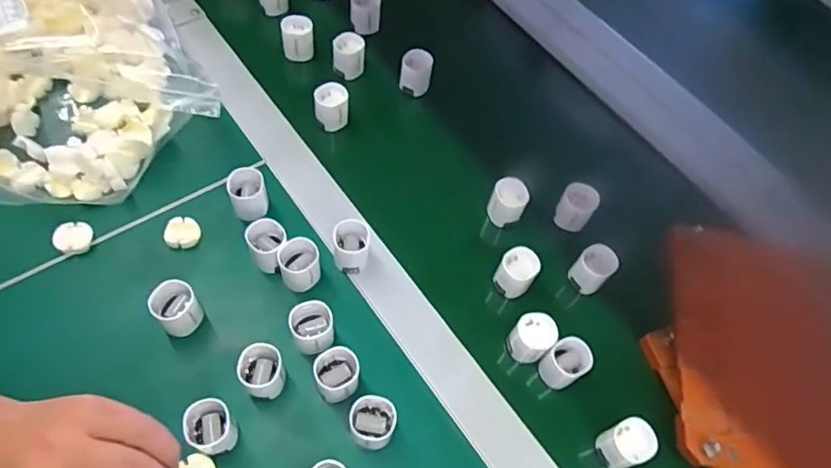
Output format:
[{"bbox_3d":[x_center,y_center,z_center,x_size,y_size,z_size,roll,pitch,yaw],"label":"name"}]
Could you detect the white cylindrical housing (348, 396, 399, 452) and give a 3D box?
[{"bbox_3d":[-0.029,0.130,0.394,0.030,0.029,0.029,1,60,-1],"label":"white cylindrical housing"}]

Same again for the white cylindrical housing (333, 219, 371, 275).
[{"bbox_3d":[-0.051,0.011,0.461,0.028,0.031,0.035,-2,60,-3],"label":"white cylindrical housing"}]

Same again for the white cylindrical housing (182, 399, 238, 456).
[{"bbox_3d":[-0.136,0.131,0.386,0.029,0.035,0.029,1,60,-1],"label":"white cylindrical housing"}]

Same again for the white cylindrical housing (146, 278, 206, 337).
[{"bbox_3d":[-0.174,0.056,0.423,0.031,0.044,0.029,1,60,-1],"label":"white cylindrical housing"}]

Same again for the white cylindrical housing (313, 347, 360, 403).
[{"bbox_3d":[-0.055,0.100,0.409,0.031,0.031,0.028,-18,62,-12],"label":"white cylindrical housing"}]

